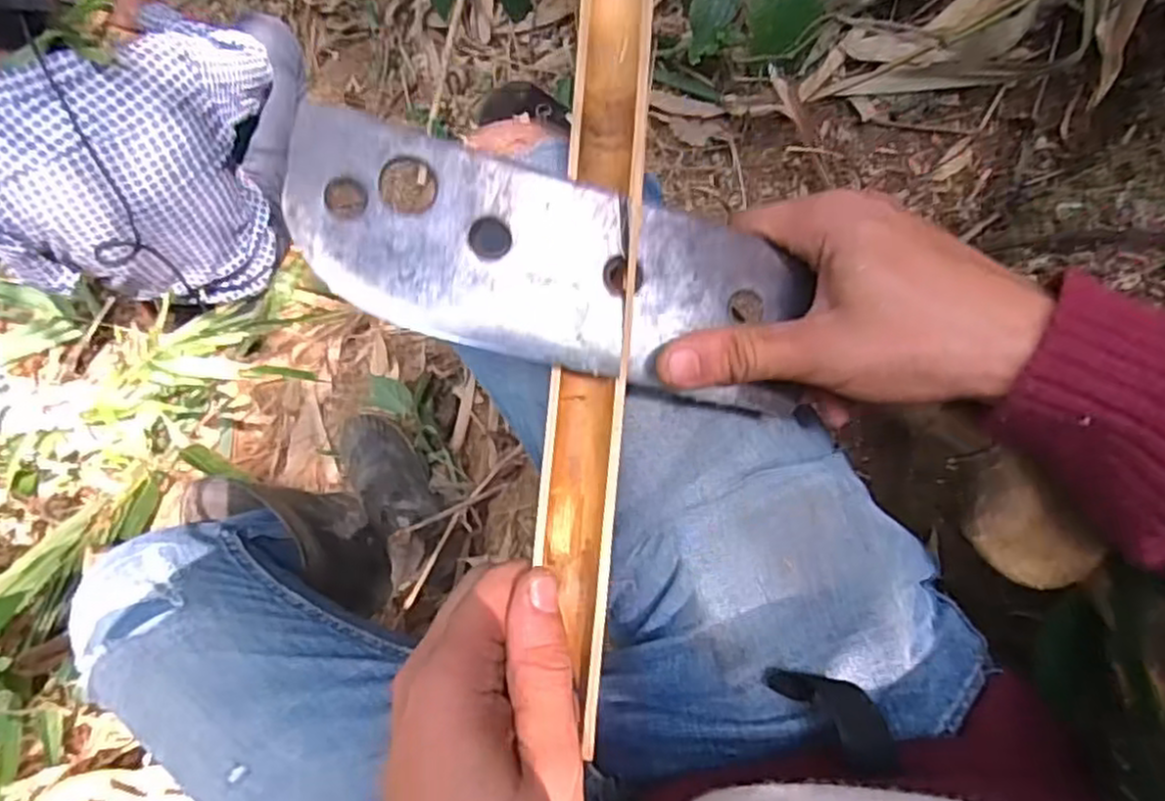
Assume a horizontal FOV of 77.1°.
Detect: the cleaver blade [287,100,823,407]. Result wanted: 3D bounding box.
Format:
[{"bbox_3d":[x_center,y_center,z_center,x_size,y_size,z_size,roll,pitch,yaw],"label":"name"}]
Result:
[{"bbox_3d":[-0.007,-0.049,0.280,0.201,0.004,0.071,12,93,-14],"label":"cleaver blade"}]

